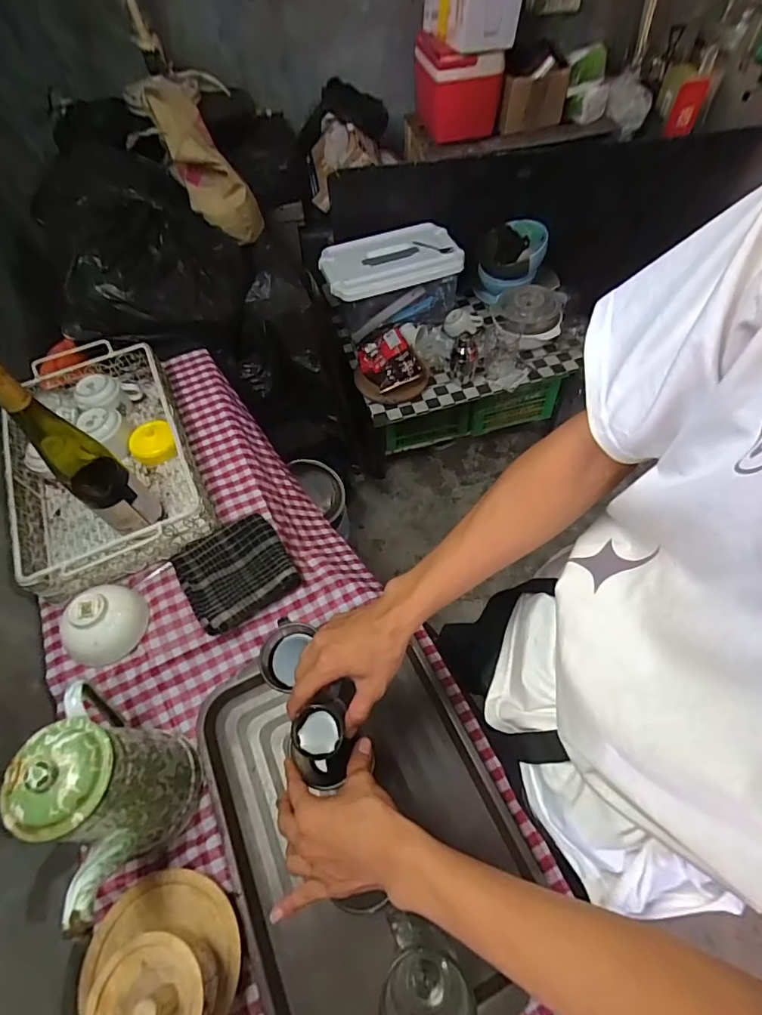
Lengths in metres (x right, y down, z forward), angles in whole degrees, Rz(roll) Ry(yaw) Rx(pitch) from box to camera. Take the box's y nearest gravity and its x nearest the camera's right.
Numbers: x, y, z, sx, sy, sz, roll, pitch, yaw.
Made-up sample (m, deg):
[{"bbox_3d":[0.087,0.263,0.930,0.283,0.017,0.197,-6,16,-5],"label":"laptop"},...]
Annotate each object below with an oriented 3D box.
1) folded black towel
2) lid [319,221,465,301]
[{"bbox_3d":[-0.205,0.091,0.701,0.142,0.040,0.134,-32,61,-16],"label":"folded black towel"},{"bbox_3d":[0.024,-0.685,1.331,0.377,0.033,0.220,-19,66,-13],"label":"lid"}]

